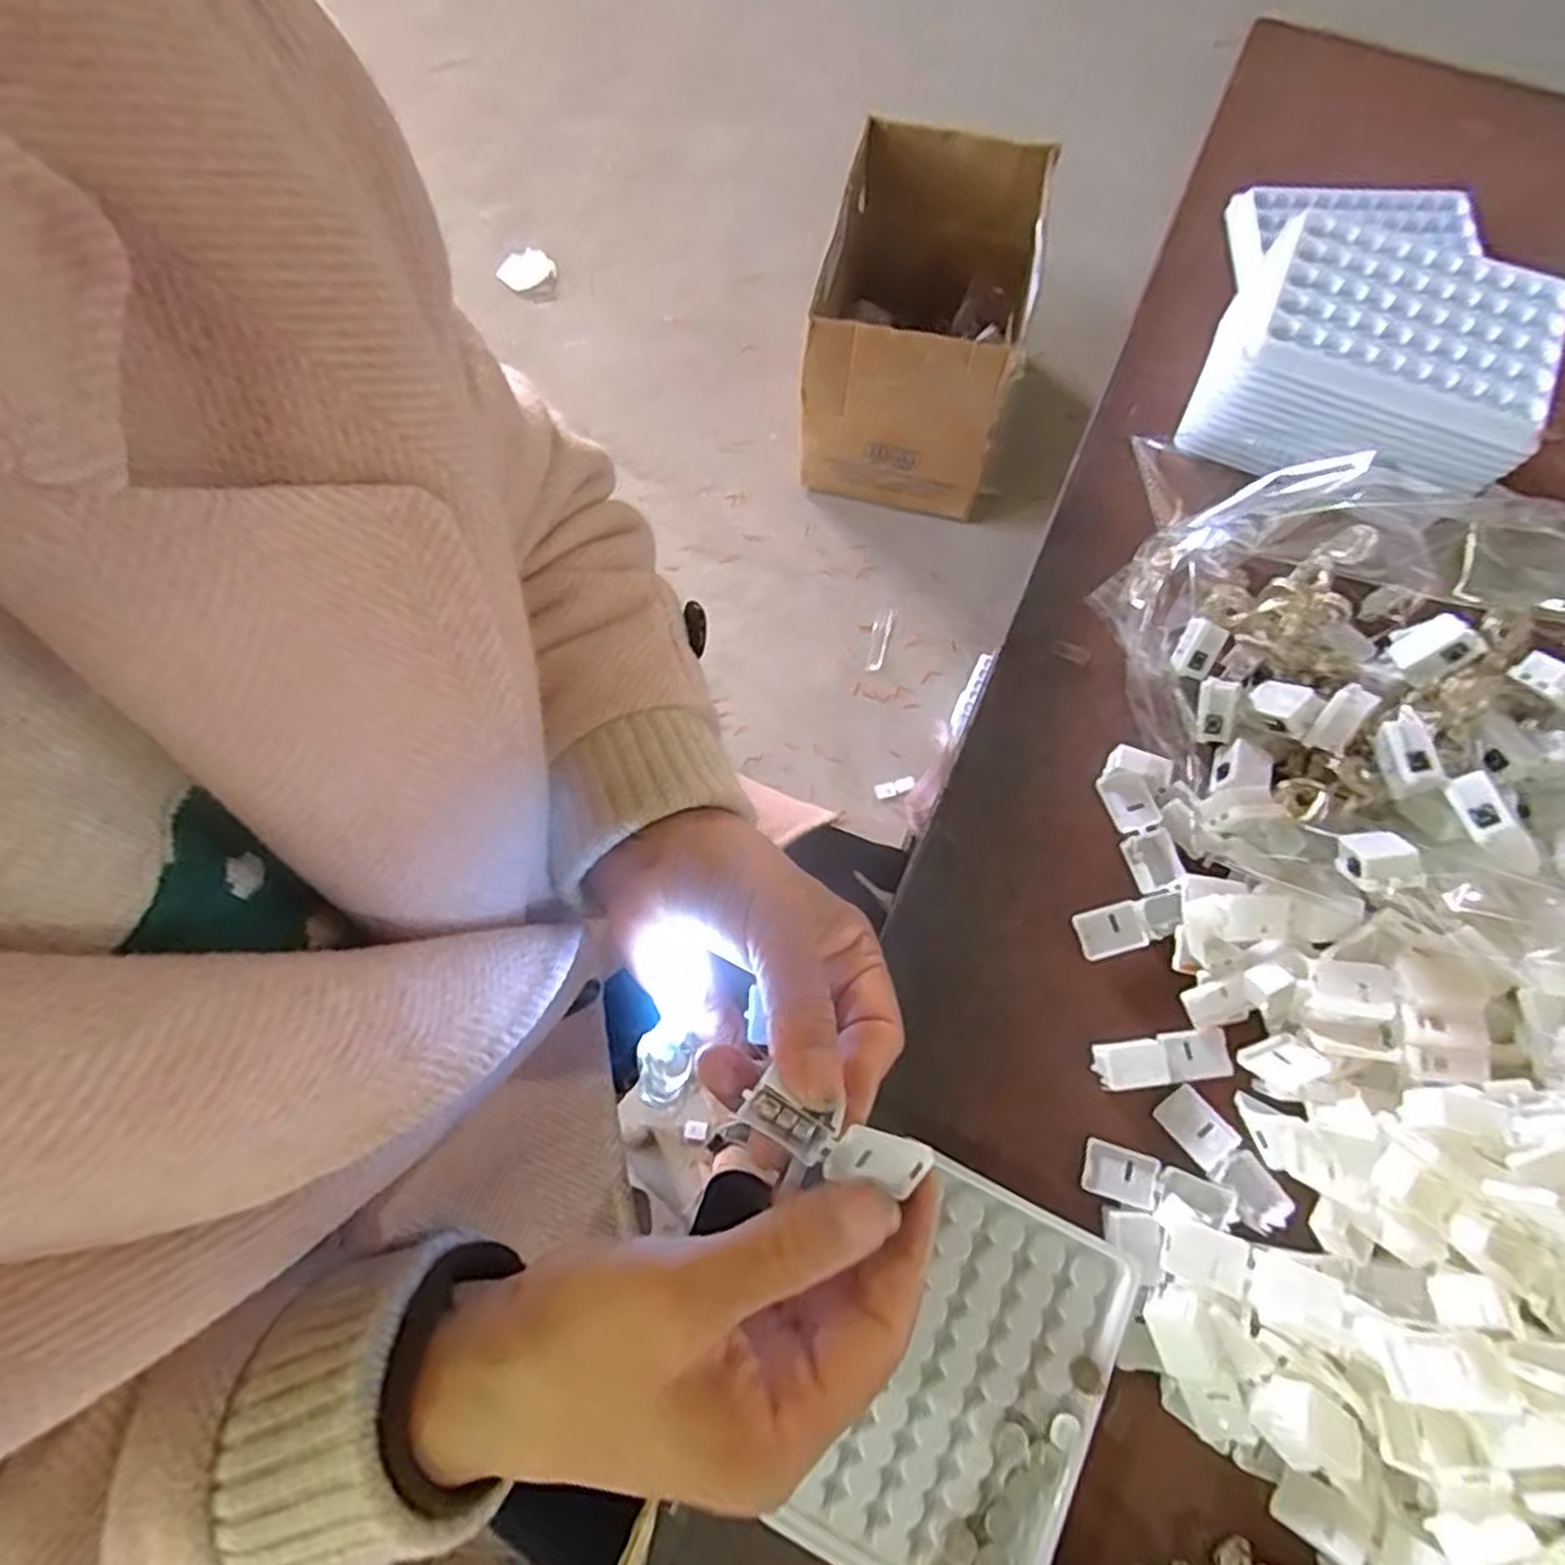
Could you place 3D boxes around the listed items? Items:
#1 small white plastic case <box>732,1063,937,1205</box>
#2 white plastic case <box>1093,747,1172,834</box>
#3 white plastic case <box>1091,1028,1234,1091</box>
[{"bbox_3d":[0.015,0.102,0.225,0.055,0.011,0.018,23,74,-2],"label":"small white plastic case"},{"bbox_3d":[0.158,0.004,0.354,0.027,0.014,0.034,20,75,7],"label":"white plastic case"},{"bbox_3d":[0.157,0.114,0.324,0.055,0.007,0.019,-7,73,-1],"label":"white plastic case"}]

